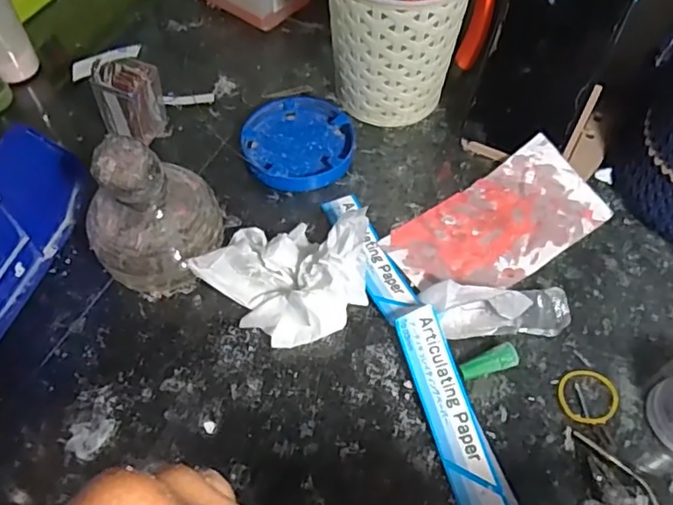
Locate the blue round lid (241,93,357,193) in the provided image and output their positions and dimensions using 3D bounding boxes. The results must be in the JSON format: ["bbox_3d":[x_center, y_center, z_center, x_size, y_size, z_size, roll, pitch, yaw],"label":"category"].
[{"bbox_3d":[-0.028,-0.083,0.424,0.078,0.012,0.081,0,57,0],"label":"blue round lid"}]

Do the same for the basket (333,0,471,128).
[{"bbox_3d":[0.035,-0.152,0.413,0.079,0.110,0.092,-32,63,-19],"label":"basket"}]

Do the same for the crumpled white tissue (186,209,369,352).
[{"bbox_3d":[-0.032,0.006,0.349,0.100,0.035,0.098,1,57,0],"label":"crumpled white tissue"}]

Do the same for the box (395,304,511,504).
[{"bbox_3d":[0.062,0.085,0.308,0.027,0.011,0.114,-15,65,-6],"label":"box"}]

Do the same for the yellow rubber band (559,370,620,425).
[{"bbox_3d":[0.141,0.080,0.323,0.032,0.004,0.032,0,57,0],"label":"yellow rubber band"}]

